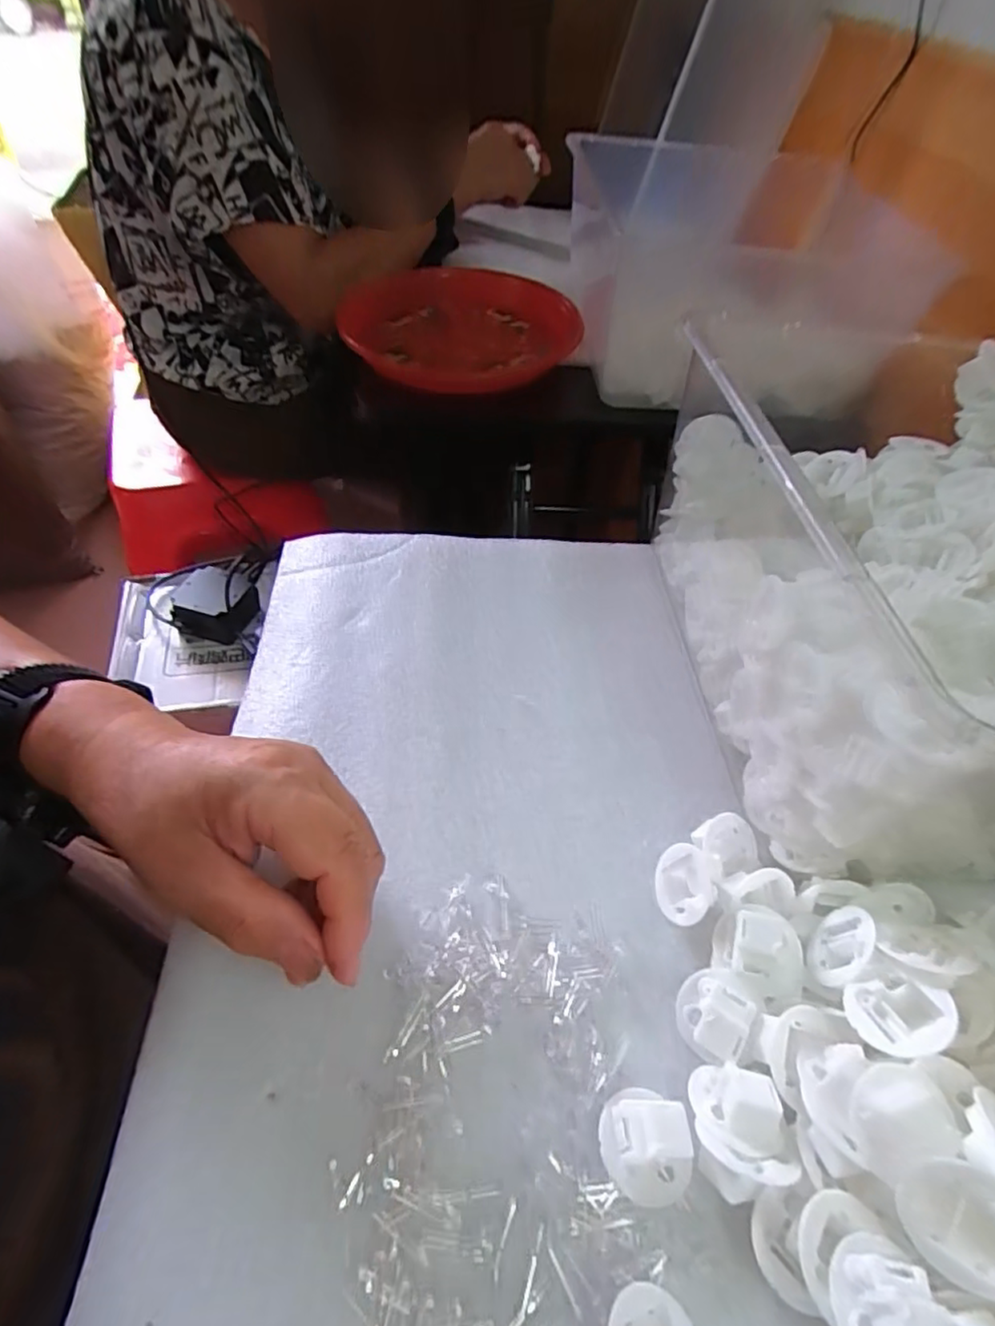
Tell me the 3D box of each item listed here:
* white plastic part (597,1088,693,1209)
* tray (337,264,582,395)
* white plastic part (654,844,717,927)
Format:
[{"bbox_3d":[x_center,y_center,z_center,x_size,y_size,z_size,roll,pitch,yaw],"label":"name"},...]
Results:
[{"bbox_3d":[0.050,0.164,0.213,0.029,0.015,0.031,3,48,-3],"label":"white plastic part"},{"bbox_3d":[-0.032,-0.351,0.650,0.198,0.042,0.215,-24,55,-24],"label":"tray"},{"bbox_3d":[0.082,0.098,0.273,0.011,0.029,0.031,20,40,-34],"label":"white plastic part"}]

